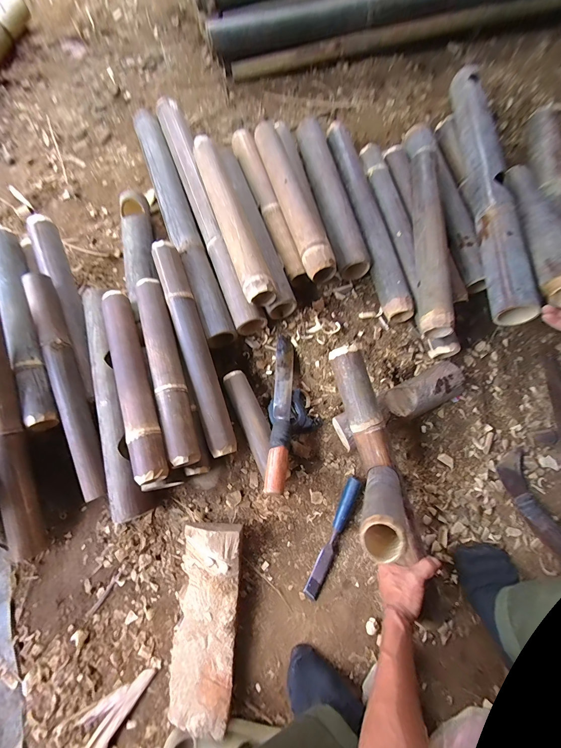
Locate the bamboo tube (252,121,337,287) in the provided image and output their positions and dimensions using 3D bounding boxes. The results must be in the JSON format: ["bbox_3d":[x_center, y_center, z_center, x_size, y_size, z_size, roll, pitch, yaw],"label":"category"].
[{"bbox_3d":[0.027,-0.429,0.687,0.071,0.065,0.476,-17,74,-3],"label":"bamboo tube"}]

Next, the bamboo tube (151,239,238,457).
[{"bbox_3d":[-0.181,-0.066,0.596,0.060,0.049,0.463,-18,74,-3],"label":"bamboo tube"}]

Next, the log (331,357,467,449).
[{"bbox_3d":[0.245,0.064,0.598,0.279,0.054,0.077,-26,75,-6],"label":"log"}]

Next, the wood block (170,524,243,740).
[{"bbox_3d":[-0.129,0.423,0.515,0.105,0.061,0.285,2,74,1],"label":"wood block"}]

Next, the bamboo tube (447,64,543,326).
[{"bbox_3d":[0.472,-0.432,0.660,0.069,0.085,0.685,2,74,2],"label":"bamboo tube"}]

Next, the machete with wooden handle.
[{"bbox_3d":[0.002,0.062,0.598,0.040,0.020,0.343,3,57,1],"label":"machete with wooden handle"}]

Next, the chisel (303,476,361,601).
[{"bbox_3d":[0.102,0.309,0.557,0.027,0.029,0.224,24,76,6],"label":"chisel"}]

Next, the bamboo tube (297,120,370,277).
[{"bbox_3d":[0.126,-0.465,0.736,0.078,0.062,0.478,-13,75,-4],"label":"bamboo tube"}]

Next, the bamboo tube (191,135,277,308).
[{"bbox_3d":[-0.113,-0.363,0.663,0.068,0.070,0.469,-19,74,-4],"label":"bamboo tube"}]

